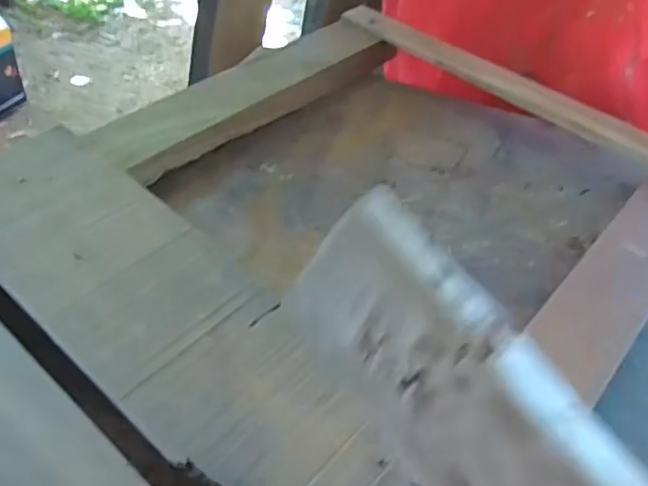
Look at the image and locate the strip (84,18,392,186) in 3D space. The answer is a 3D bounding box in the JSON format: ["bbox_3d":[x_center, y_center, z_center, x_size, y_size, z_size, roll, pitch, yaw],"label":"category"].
[{"bbox_3d":[-0.076,-0.166,0.626,0.090,0.045,0.375,33,52,26],"label":"strip"}]

